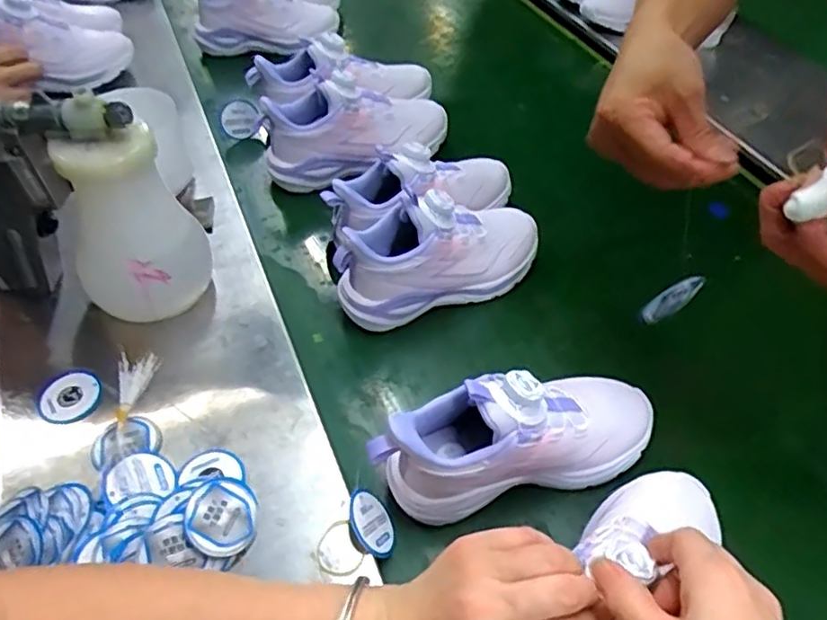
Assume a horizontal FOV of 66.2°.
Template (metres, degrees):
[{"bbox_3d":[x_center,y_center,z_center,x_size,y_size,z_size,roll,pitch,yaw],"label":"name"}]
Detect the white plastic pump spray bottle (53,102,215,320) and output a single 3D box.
[{"bbox_3d":[-0.239,-0.074,0.517,0.100,0.193,0.083,-31,58,-21],"label":"white plastic pump spray bottle"}]

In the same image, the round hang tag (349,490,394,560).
[{"bbox_3d":[-0.030,0.155,0.459,0.009,0.039,0.048,-35,71,25],"label":"round hang tag"}]

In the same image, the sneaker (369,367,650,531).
[{"bbox_3d":[0.077,0.089,0.463,0.209,0.098,0.069,-14,54,-10],"label":"sneaker"}]

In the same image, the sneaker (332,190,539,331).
[{"bbox_3d":[0.026,-0.056,0.585,0.203,0.104,0.072,-20,55,-14],"label":"sneaker"}]

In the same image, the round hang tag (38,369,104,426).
[{"bbox_3d":[-0.277,0.070,0.513,0.047,0.010,0.044,5,64,-10],"label":"round hang tag"}]

